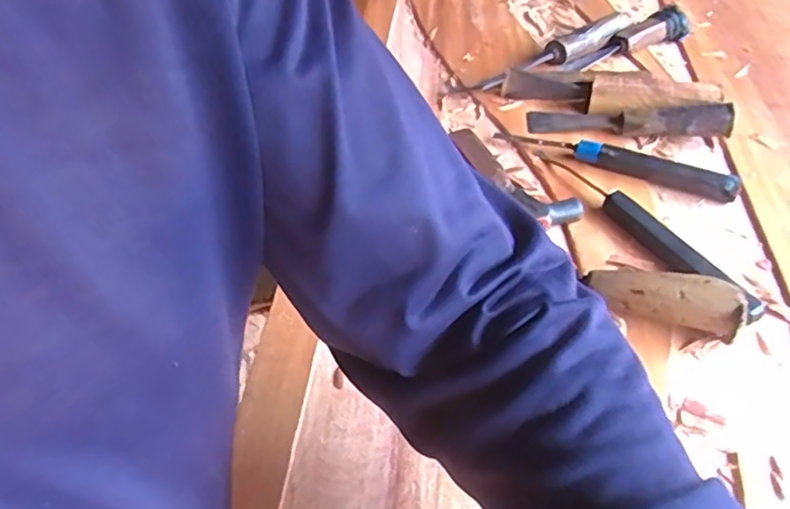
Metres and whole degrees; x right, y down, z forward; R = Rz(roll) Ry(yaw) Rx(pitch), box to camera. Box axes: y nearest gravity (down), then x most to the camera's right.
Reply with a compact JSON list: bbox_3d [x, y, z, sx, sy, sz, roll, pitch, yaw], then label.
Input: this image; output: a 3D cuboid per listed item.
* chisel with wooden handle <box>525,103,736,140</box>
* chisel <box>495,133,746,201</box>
[{"bbox_3d":[0.234,-0.141,0.612,0.191,0.037,0.031,9,48,13],"label":"chisel with wooden handle"},{"bbox_3d":[0.207,-0.093,0.580,0.224,0.019,0.021,18,51,21],"label":"chisel"}]

